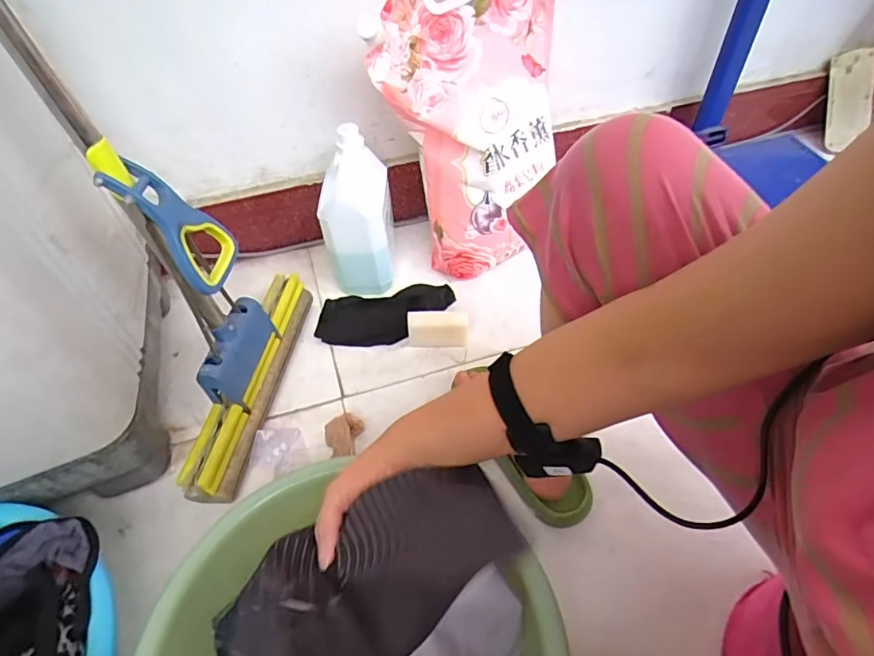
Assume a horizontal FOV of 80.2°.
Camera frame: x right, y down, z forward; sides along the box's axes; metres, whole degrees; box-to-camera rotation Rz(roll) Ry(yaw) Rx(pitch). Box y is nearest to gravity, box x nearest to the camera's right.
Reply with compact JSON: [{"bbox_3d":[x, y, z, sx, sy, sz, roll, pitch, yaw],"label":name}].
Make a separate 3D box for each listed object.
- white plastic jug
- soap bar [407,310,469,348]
[{"bbox_3d":[-0.134,-0.189,0.870,0.099,0.233,0.137,-4,51,-1],"label":"white plastic jug"},{"bbox_3d":[0.001,0.000,0.841,0.096,0.061,0.031,0,51,2],"label":"soap bar"}]

